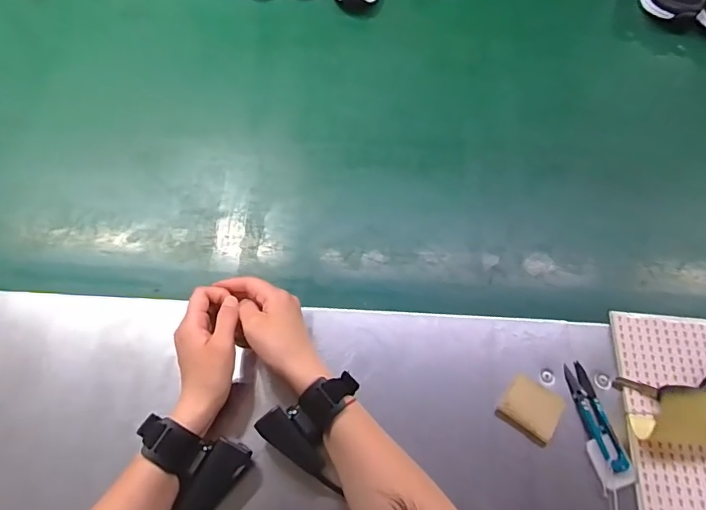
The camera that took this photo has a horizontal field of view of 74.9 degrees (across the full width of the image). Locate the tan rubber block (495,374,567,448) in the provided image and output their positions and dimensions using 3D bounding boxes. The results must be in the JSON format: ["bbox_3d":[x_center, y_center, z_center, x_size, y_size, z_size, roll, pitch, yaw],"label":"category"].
[{"bbox_3d":[0.185,0.159,0.478,0.057,0.015,0.052,33,68,14],"label":"tan rubber block"}]

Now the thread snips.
[{"bbox_3d":[0.251,0.167,0.477,0.024,0.009,0.108,-11,65,-6],"label":"thread snips"}]

